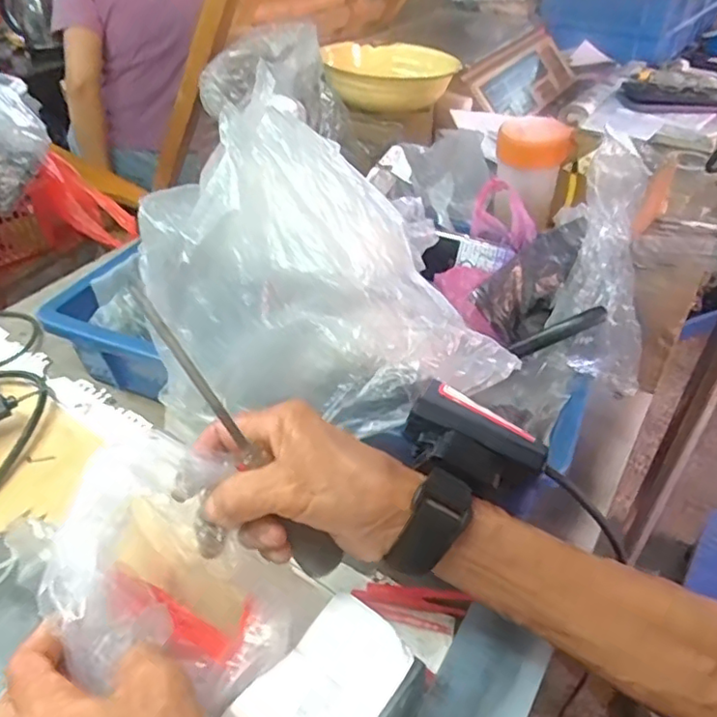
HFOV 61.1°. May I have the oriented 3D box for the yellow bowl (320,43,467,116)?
[{"bbox_3d":[0.047,-0.411,0.868,0.181,0.056,0.179,-1,41,1],"label":"yellow bowl"}]

